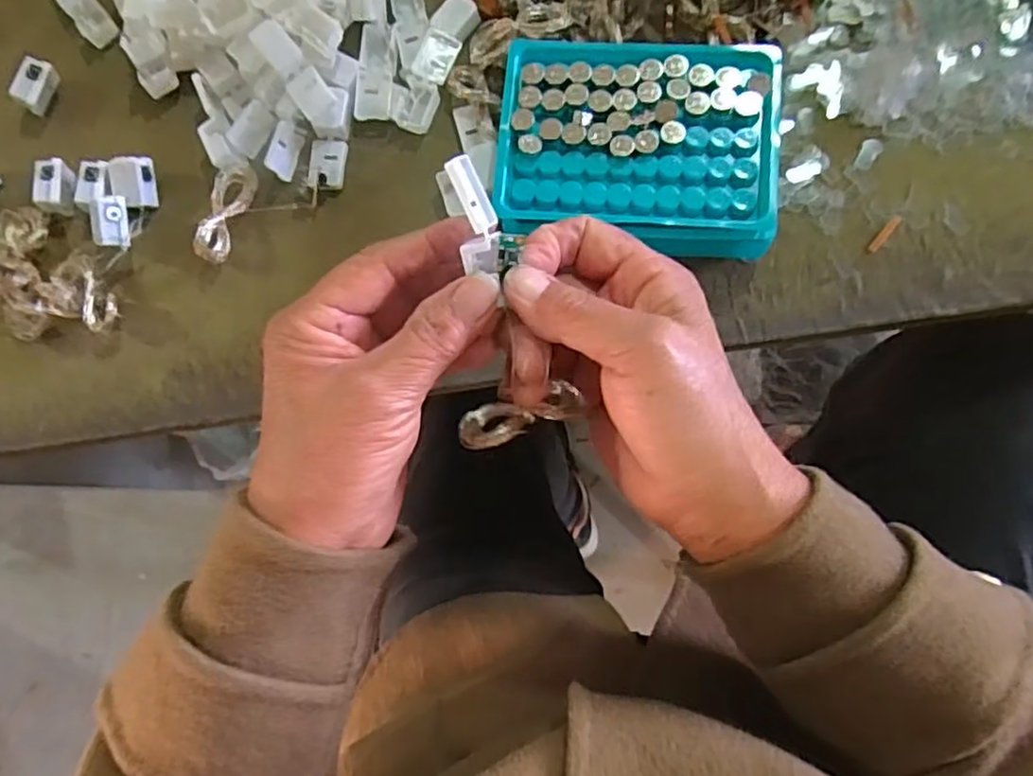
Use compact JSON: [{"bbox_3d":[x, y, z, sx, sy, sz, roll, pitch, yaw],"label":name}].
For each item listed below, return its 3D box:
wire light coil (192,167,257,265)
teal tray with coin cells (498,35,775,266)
[{"bbox_3d":[-0.156,-0.095,0.355,0.017,0.019,0.054,9,86,6],"label":"wire light coil"},{"bbox_3d":[0.059,-0.117,0.330,0.131,0.034,0.098,3,85,5],"label":"teal tray with coin cells"}]

